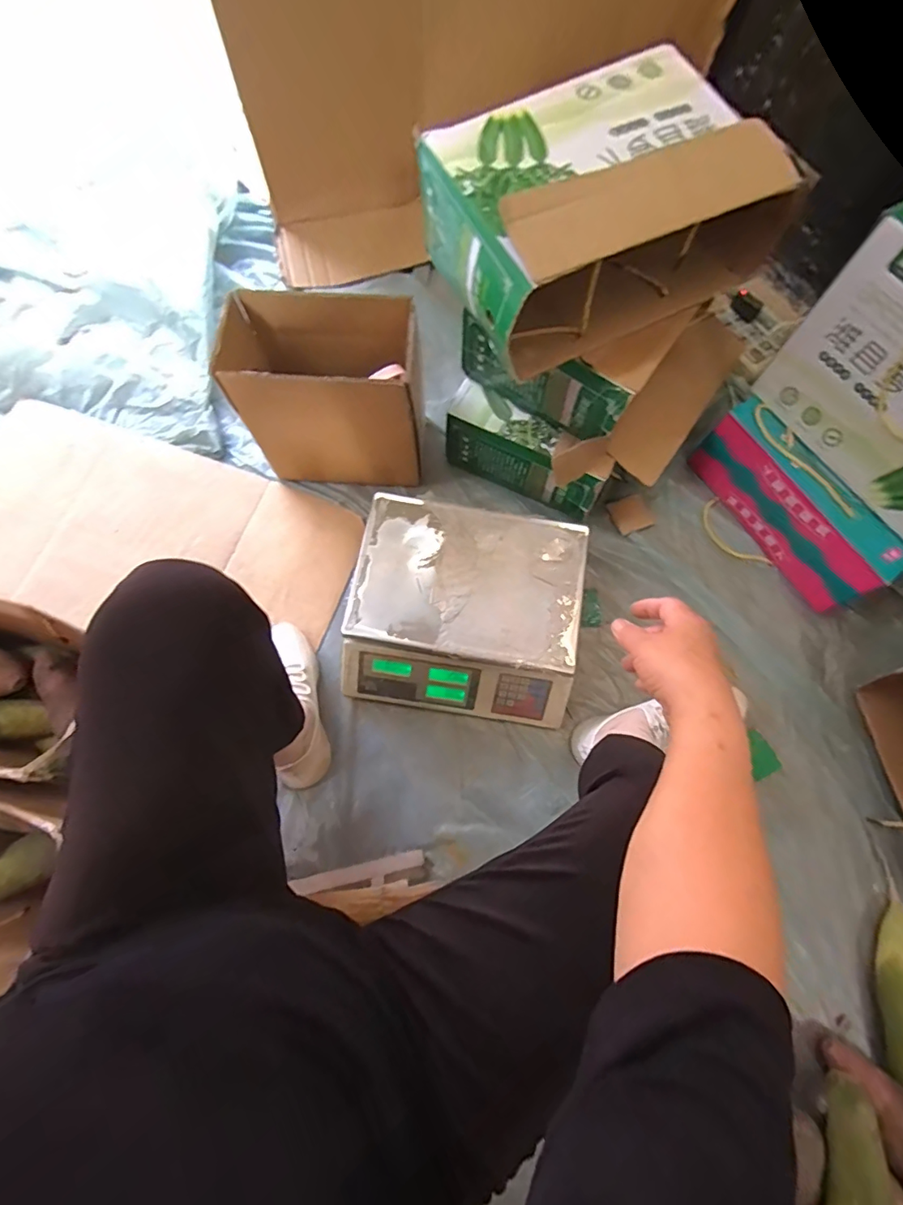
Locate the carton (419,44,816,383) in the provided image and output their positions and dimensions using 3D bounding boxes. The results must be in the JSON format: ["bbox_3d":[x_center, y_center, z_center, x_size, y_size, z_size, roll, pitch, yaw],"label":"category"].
[{"bbox_3d":[0.172,-0.477,0.604,0.370,0.159,0.252,-25,74,-8],"label":"carton"}]

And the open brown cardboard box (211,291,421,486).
[{"bbox_3d":[-0.195,-0.329,0.783,0.282,0.252,0.173,1,73,1],"label":"open brown cardboard box"}]

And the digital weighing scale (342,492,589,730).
[{"bbox_3d":[0.022,0.013,0.760,0.325,0.105,0.291,9,73,3],"label":"digital weighing scale"}]

